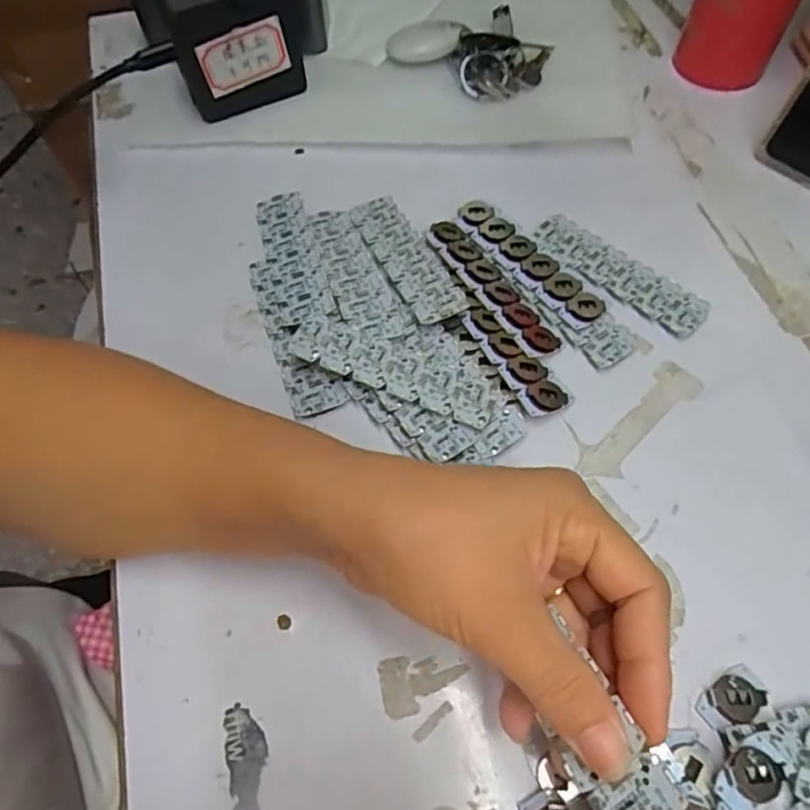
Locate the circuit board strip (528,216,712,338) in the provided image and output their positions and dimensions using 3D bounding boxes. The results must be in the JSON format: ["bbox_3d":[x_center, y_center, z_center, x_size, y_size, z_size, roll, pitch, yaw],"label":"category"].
[{"bbox_3d":[0.127,-0.078,0.357,0.108,0.004,0.031,38,69,18],"label":"circuit board strip"}]

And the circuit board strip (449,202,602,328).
[{"bbox_3d":[0.072,-0.084,0.355,0.024,0.008,0.104,-36,68,-17],"label":"circuit board strip"}]

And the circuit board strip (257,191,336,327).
[{"bbox_3d":[-0.066,-0.087,0.355,0.030,0.005,0.107,-19,56,-1],"label":"circuit board strip"}]

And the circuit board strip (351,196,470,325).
[{"bbox_3d":[0.001,-0.088,0.356,0.030,0.004,0.104,-24,57,-9],"label":"circuit board strip"}]

